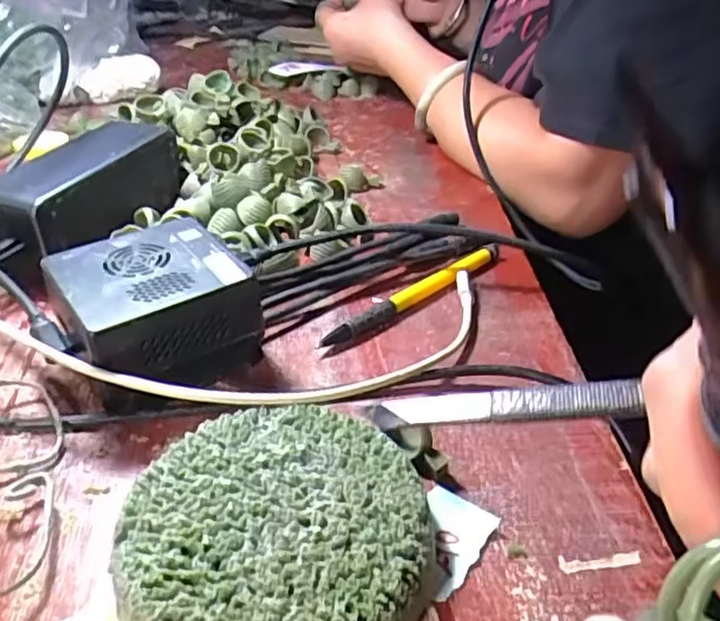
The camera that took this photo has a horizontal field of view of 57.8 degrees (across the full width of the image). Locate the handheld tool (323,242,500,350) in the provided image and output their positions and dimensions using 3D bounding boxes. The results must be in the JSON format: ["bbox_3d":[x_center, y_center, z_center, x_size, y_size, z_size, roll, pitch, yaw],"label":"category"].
[{"bbox_3d":[0.030,-0.010,0.358,0.132,0.010,0.010,-28,44,-34],"label":"handheld tool"}]

